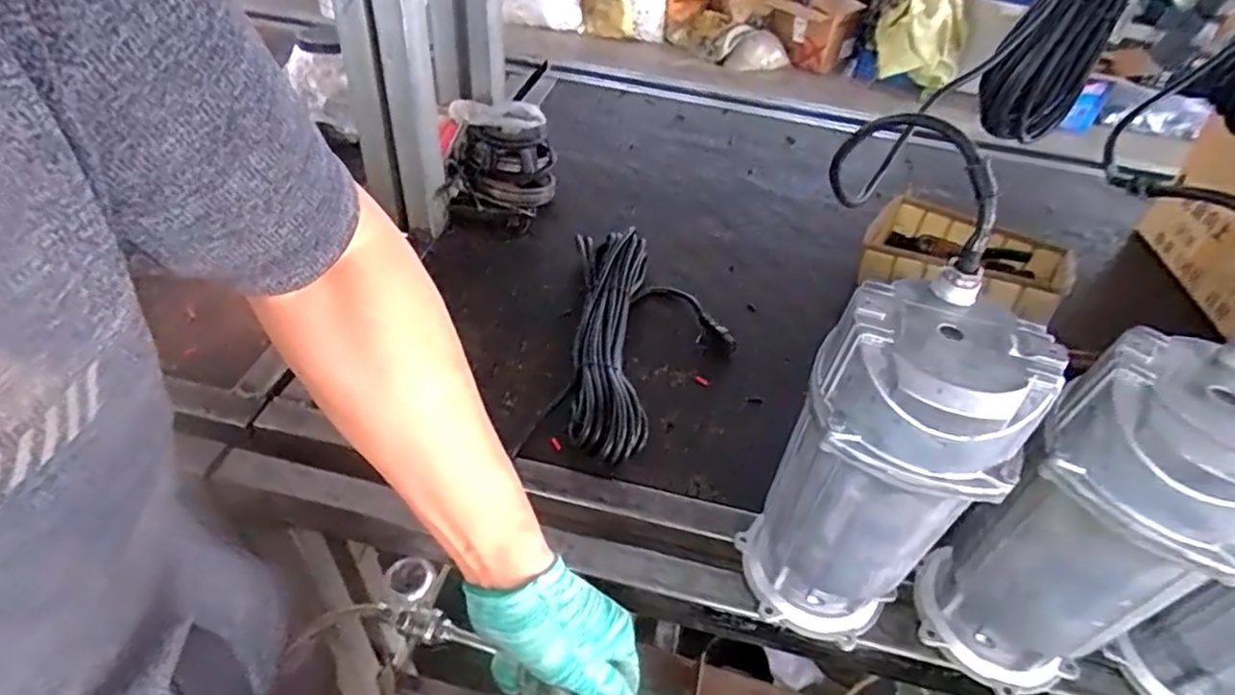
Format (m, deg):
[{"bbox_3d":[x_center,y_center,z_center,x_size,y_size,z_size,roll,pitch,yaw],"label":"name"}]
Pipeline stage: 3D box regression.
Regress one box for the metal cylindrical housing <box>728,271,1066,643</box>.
[{"bbox_3d":[0.182,0.102,0.487,0.122,0.306,0.113,4,44,-4],"label":"metal cylindrical housing"}]

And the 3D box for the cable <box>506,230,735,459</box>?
[{"bbox_3d":[0.027,-0.009,0.753,0.209,0.055,0.349,10,44,3],"label":"cable"}]

